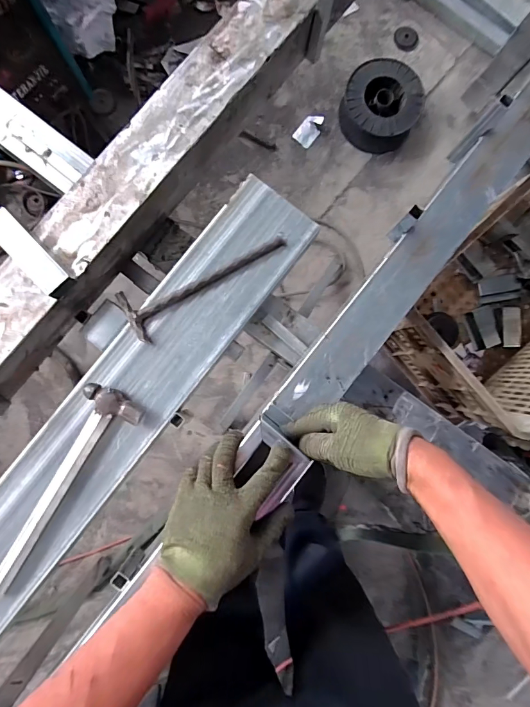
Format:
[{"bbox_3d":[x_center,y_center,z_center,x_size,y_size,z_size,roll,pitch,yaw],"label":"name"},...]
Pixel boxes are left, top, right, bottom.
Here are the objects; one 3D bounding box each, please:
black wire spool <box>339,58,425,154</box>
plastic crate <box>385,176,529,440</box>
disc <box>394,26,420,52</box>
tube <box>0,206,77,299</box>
[{"bbox_3d":[0.394,-0.838,1.304,0.254,0.129,0.232,0,88,-3],"label":"black wire spool"},{"bbox_3d":[0.537,-0.124,0.834,0.510,0.269,0.348,-41,90,-4],"label":"plastic crate"},{"bbox_3d":[0.500,-1.111,1.356,0.091,0.021,0.082,38,86,-1],"label":"disc"},{"bbox_3d":[-0.332,-0.138,0.540,0.040,0.034,0.131,-43,90,-4],"label":"tube"}]

